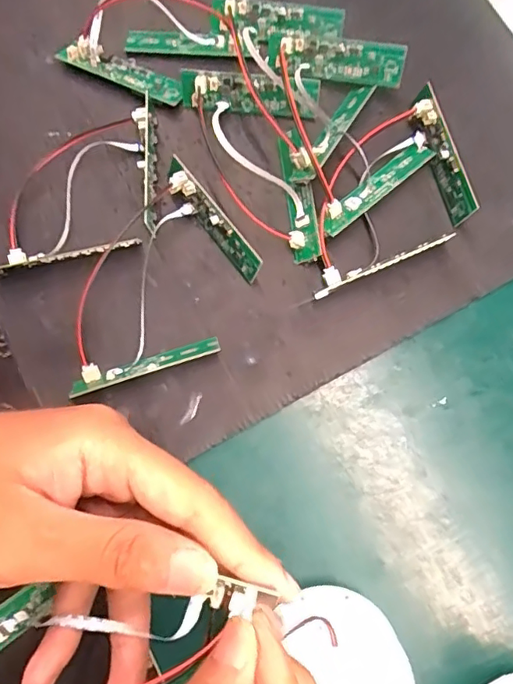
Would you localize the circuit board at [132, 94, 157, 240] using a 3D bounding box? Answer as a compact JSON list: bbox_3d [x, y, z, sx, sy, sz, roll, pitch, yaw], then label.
[{"bbox_3d":[-0.061,-0.099,0.305,0.012,0.021,0.075,-8,79,0],"label":"circuit board"}]

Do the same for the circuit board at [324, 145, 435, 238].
[{"bbox_3d":[0.067,-0.088,0.306,0.077,0.009,0.017,-39,80,-6],"label":"circuit board"}]

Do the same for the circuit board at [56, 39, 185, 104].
[{"bbox_3d":[-0.079,-0.163,0.321,0.075,0.016,0.020,28,81,6],"label":"circuit board"}]

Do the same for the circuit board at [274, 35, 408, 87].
[{"bbox_3d":[0.048,-0.164,0.313,0.072,0.007,0.023,12,120,11],"label":"circuit board"}]

